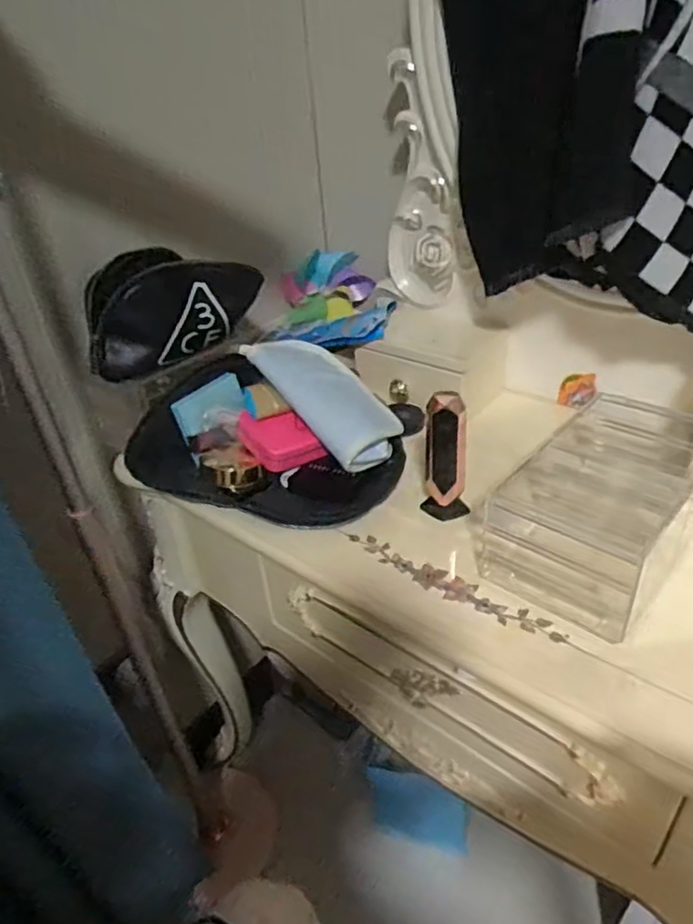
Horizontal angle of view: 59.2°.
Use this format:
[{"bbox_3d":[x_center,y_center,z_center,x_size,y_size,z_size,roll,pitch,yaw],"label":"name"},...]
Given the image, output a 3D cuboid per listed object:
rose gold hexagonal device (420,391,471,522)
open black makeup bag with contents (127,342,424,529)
[{"bbox_3d":[0.105,-0.004,0.645,0.045,0.142,0.032,7,36,18],"label":"rose gold hexagonal device"},{"bbox_3d":[-0.089,-0.037,0.726,0.318,0.133,0.171,6,36,16],"label":"open black makeup bag with contents"}]

